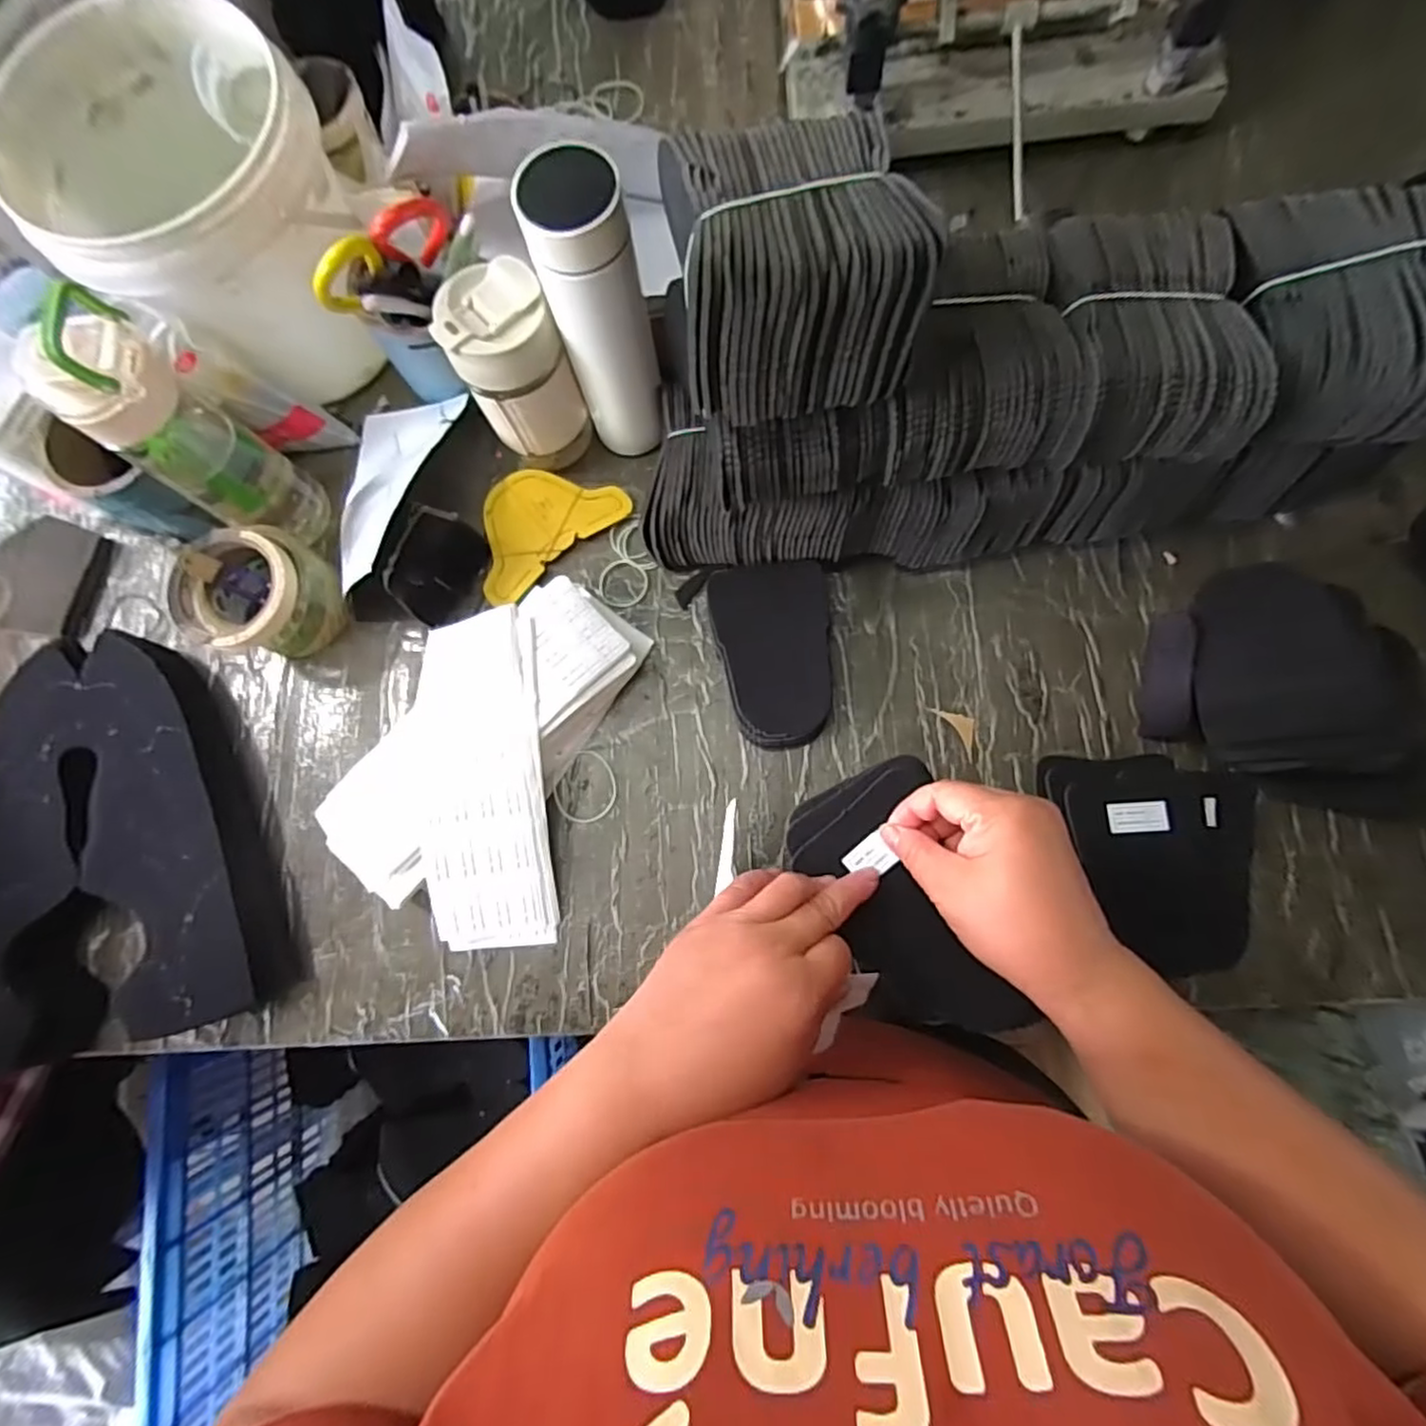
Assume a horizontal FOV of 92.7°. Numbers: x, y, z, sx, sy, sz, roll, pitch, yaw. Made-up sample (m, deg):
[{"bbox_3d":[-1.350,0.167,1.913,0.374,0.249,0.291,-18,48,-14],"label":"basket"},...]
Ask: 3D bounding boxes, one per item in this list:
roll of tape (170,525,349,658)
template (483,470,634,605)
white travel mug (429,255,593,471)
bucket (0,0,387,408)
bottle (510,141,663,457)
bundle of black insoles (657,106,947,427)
[{"bbox_3d":[-0.366,-0.096,0.557,0.090,0.074,0.103,30,83,8],"label":"roll of tape"},{"bbox_3d":[-0.153,-0.168,0.590,0.142,0.008,0.094,-38,80,-3],"label":"template"},{"bbox_3d":[-0.149,-0.263,0.530,0.076,0.143,0.074,-1,80,4],"label":"white travel mug"},{"bbox_3d":[-0.384,-0.386,0.542,0.197,0.190,0.200,-1,80,4],"label":"bucket"},{"bbox_3d":[-0.077,-0.273,0.488,0.067,0.211,0.072,-14,79,1],"label":"bottle"},{"bbox_3d":[0.044,-0.243,0.364,0.128,0.090,0.130,-14,79,1],"label":"bundle of black insoles"}]

